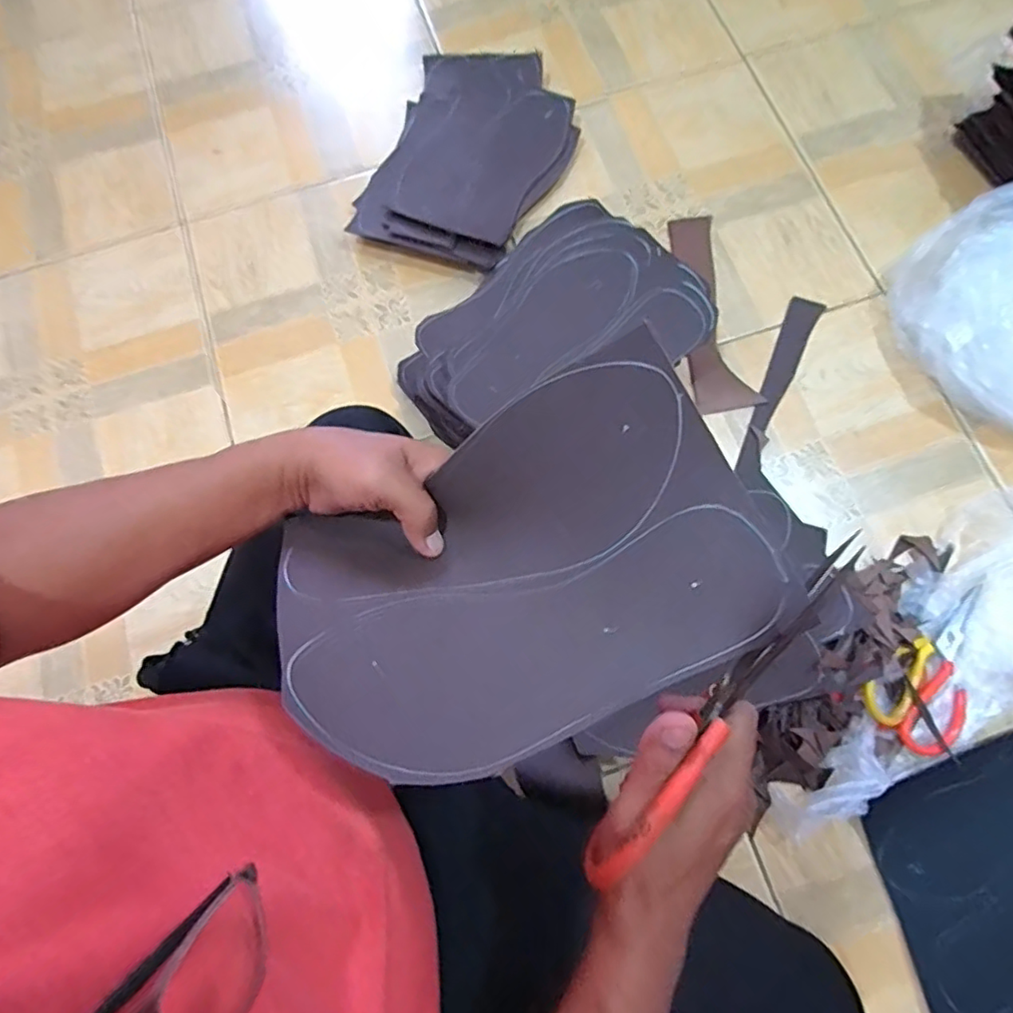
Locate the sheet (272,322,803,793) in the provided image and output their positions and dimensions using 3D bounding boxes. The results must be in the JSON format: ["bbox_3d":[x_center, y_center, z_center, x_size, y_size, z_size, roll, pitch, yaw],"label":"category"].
[{"bbox_3d":[0.002,0.038,0.326,0.242,0.076,0.171,-25,77,-4],"label":"sheet"}]

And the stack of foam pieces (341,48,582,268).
[{"bbox_3d":[-0.045,-0.463,0.778,0.227,0.030,0.312,21,78,7],"label":"stack of foam pieces"}]

